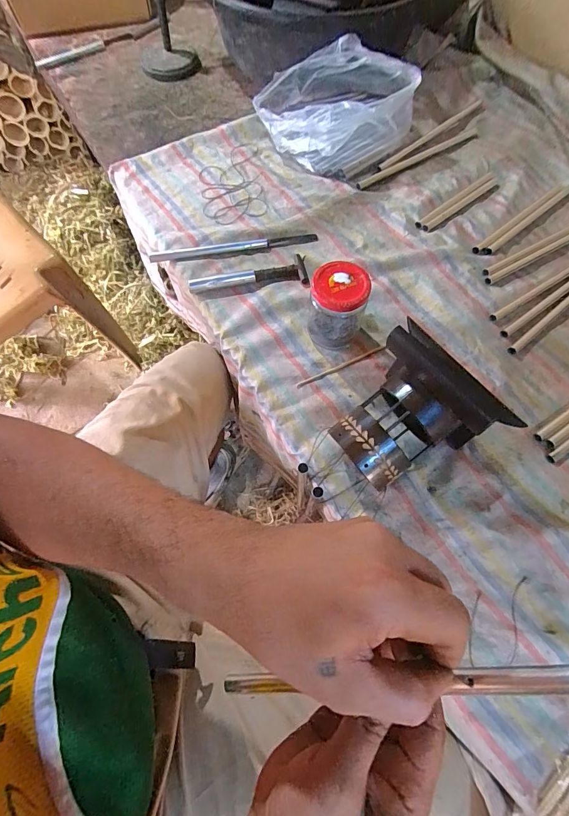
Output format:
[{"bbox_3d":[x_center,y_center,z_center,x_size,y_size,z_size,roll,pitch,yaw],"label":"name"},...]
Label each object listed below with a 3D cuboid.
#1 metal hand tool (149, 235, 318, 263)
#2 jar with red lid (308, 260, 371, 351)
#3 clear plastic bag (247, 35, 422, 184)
[{"bbox_3d":[-0.073,-0.237,0.560,0.241,0.013,0.017,-10,67,-4],"label":"metal hand tool"},{"bbox_3d":[0.062,-0.120,0.465,0.068,0.091,0.064,0,67,1],"label":"jar with red lid"},{"bbox_3d":[0.073,-0.475,0.614,0.237,0.121,0.143,22,69,10],"label":"clear plastic bag"}]

